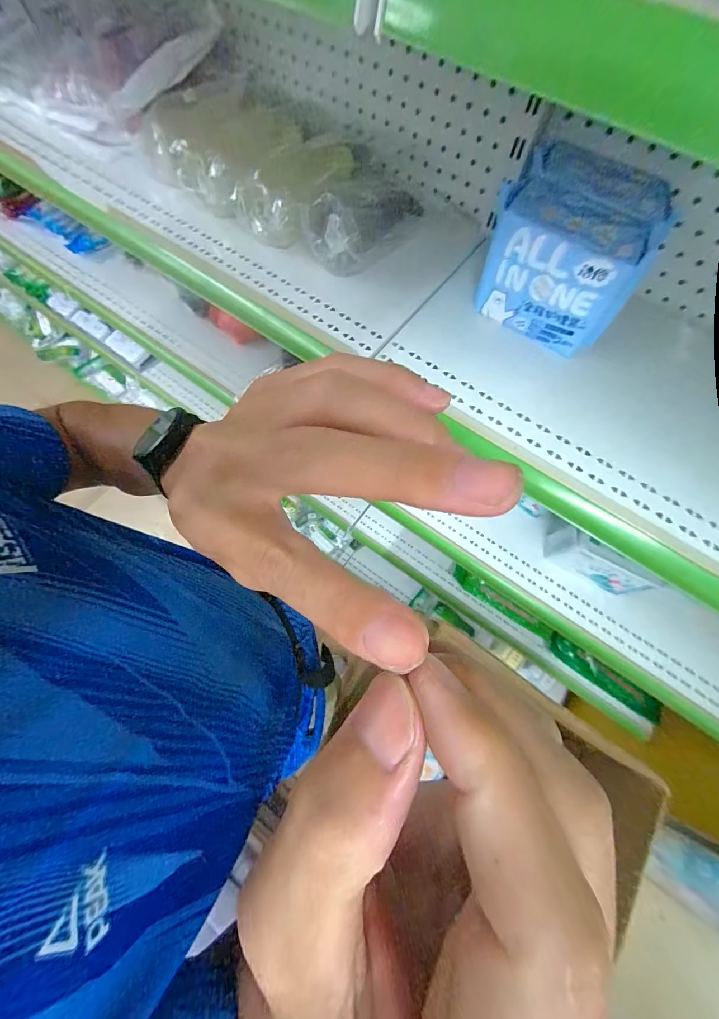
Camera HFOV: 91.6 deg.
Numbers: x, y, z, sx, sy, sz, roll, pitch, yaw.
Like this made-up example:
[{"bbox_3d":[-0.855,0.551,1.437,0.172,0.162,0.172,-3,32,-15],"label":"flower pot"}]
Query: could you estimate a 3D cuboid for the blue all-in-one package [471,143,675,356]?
[{"bbox_3d":[0.251,-0.317,0.426,0.174,0.110,0.176,35,73,10],"label":"blue all-in-one package"}]

